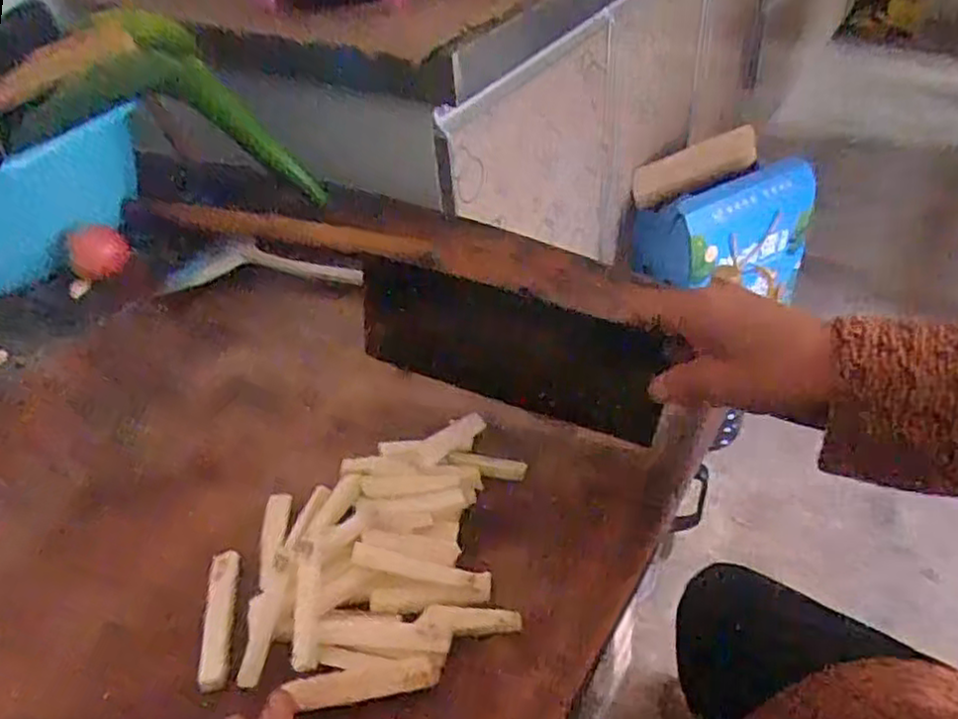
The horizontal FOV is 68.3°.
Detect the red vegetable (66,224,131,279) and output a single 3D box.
[{"bbox_3d":[-0.339,-0.095,0.630,0.048,0.034,0.047,-28,48,-24],"label":"red vegetable"}]

